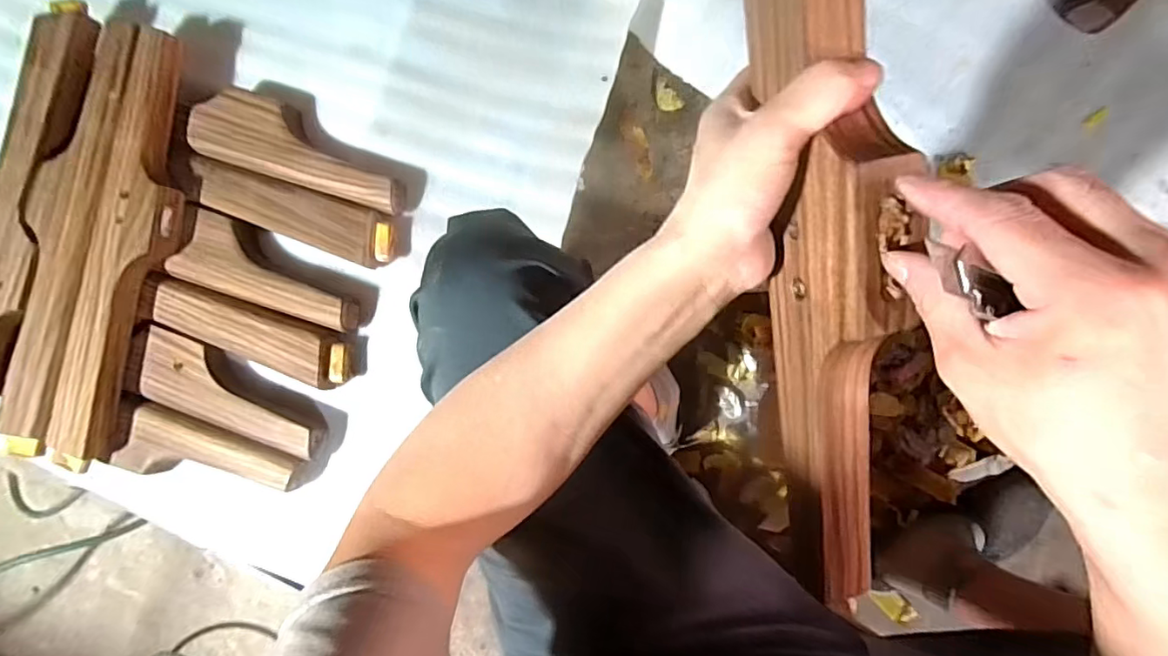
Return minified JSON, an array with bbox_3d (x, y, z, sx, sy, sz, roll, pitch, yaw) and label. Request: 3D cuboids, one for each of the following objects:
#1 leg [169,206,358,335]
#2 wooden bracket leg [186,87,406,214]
[{"bbox_3d":[-0.387,-0.072,0.679,0.234,0.030,0.086,18,88,9],"label":"leg"},{"bbox_3d":[-0.351,-0.224,0.687,0.284,0.032,0.091,19,88,9],"label":"wooden bracket leg"}]

